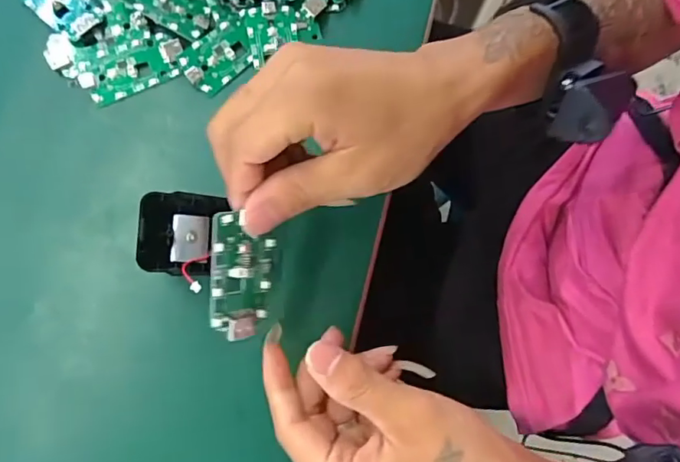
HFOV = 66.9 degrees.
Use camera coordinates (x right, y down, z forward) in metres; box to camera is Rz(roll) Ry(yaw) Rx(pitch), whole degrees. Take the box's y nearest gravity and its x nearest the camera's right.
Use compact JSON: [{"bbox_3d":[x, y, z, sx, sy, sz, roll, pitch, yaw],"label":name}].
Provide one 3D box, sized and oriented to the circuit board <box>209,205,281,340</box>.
[{"bbox_3d":[-0.045,0.021,0.249,0.037,0.006,0.061,-5,107,-40],"label":"circuit board"}]

